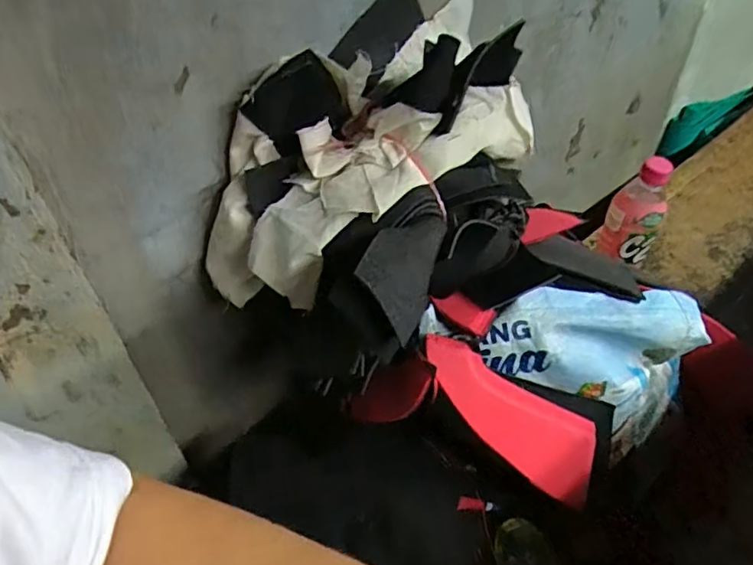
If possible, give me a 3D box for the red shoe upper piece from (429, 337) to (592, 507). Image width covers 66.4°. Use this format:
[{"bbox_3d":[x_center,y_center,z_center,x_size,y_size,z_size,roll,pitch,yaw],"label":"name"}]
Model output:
[{"bbox_3d":[0.112,0.110,0.471,0.179,0.029,0.061,40,52,-4],"label":"red shoe upper piece"}]

